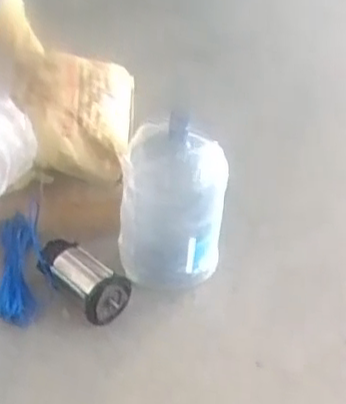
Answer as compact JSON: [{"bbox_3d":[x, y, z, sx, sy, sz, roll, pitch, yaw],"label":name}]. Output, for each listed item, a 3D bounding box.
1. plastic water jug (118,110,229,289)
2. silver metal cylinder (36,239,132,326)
[{"bbox_3d":[0.004,-0.006,1.944,0.293,0.439,0.287,4,36,-2],"label":"plastic water jug"},{"bbox_3d":[-0.246,0.203,1.885,0.274,0.120,0.117,31,43,32],"label":"silver metal cylinder"}]

